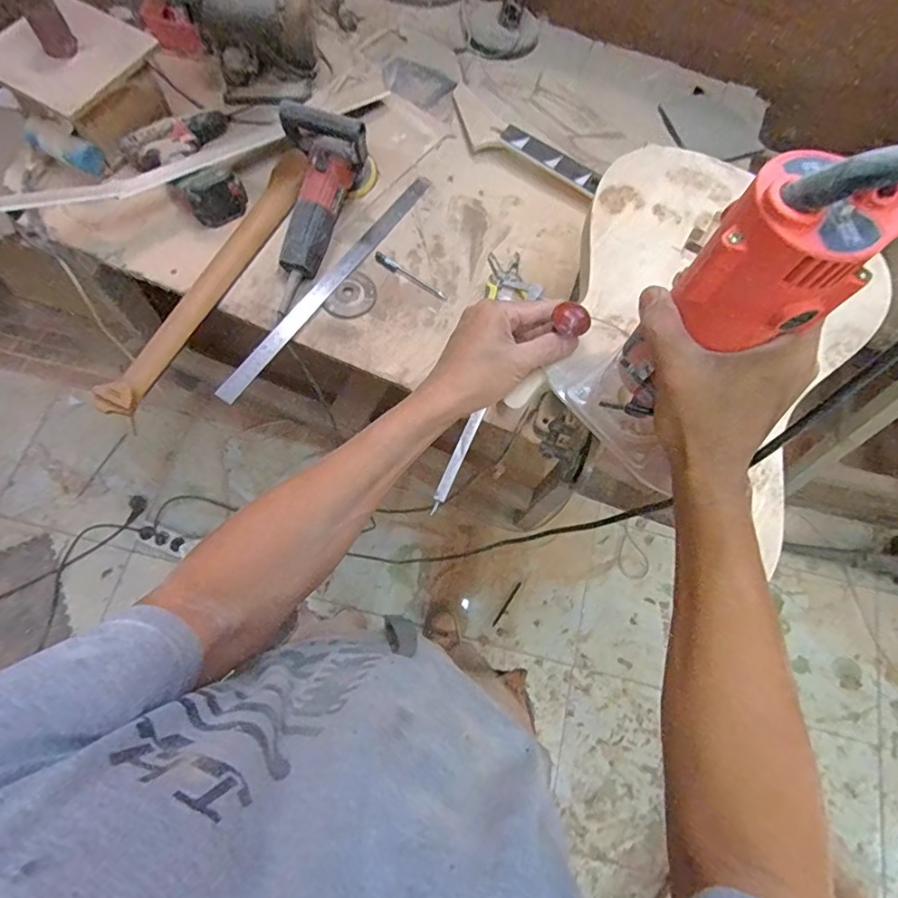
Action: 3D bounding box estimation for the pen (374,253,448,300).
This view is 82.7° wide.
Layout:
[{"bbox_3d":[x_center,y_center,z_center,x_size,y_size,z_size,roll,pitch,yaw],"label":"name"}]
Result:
[{"bbox_3d":[-0.064,-0.282,0.839,0.136,0.011,0.018,33,73,7],"label":"pen"}]

